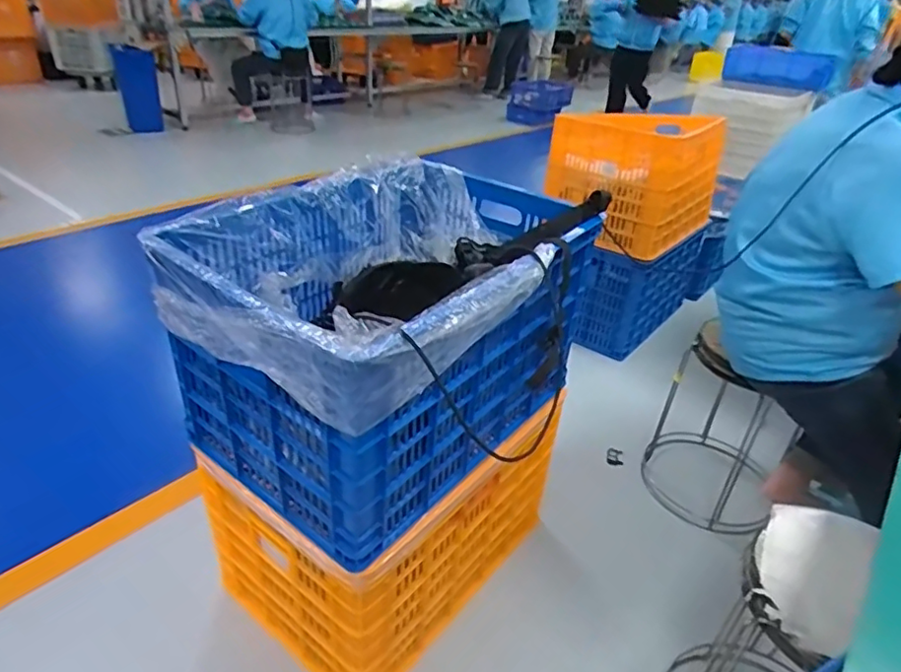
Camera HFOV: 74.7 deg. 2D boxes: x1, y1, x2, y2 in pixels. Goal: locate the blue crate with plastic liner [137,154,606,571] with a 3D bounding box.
[{"bbox_3d":[-0.089,-0.009,1.109,0.479,0.432,0.724,25,38,30],"label":"blue crate with plastic liner"}]

